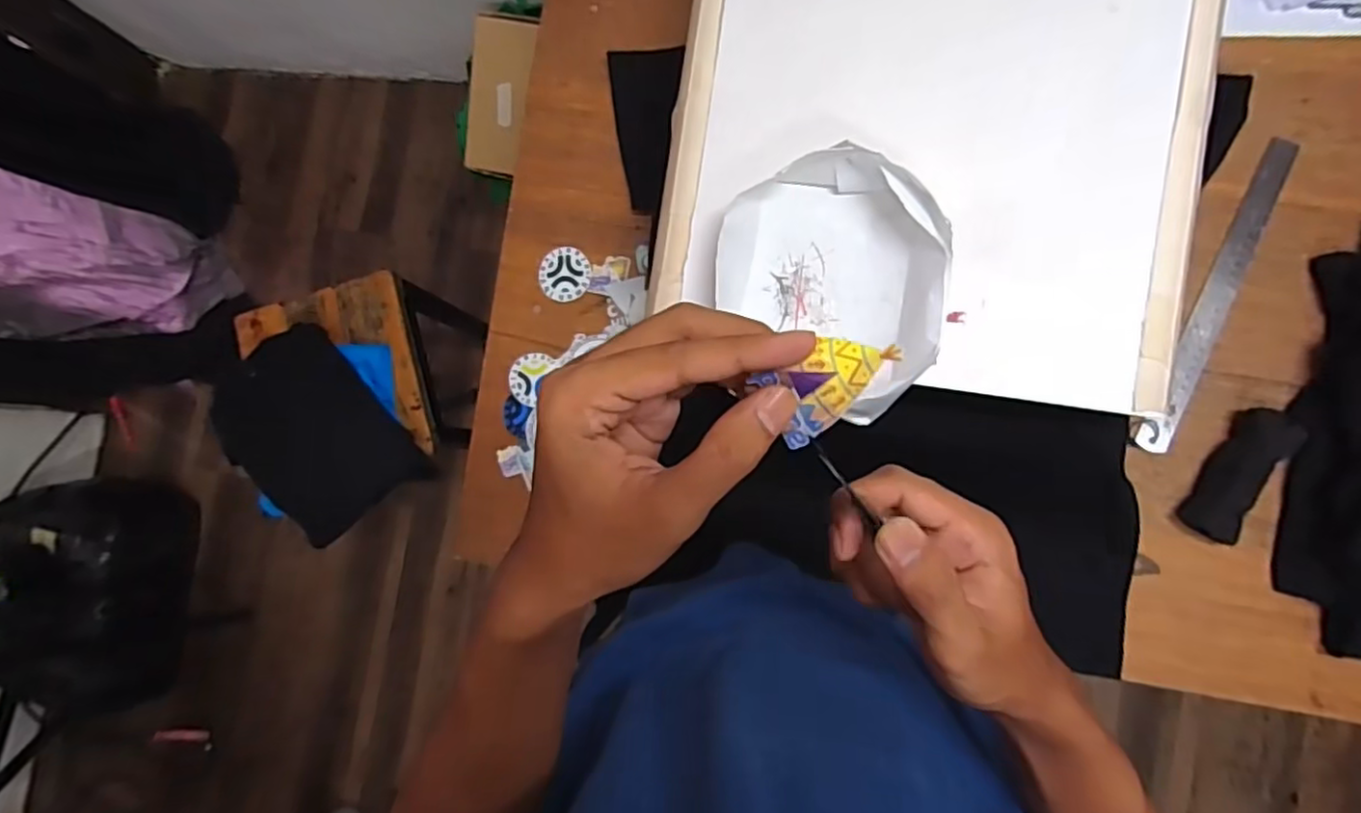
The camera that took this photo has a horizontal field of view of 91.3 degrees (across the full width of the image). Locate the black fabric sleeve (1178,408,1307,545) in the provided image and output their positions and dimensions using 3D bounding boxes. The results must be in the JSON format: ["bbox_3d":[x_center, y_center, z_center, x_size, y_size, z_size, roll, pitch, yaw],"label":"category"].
[{"bbox_3d":[0.517,0.063,0.612,0.050,0.029,0.125,32,92,8],"label":"black fabric sleeve"}]

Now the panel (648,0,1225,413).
[{"bbox_3d":[0.199,-0.269,0.520,0.392,0.021,0.495,7,89,8],"label":"panel"}]

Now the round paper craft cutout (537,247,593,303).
[{"bbox_3d":[-0.125,-0.143,0.720,0.055,0.007,0.058,0,88,8],"label":"round paper craft cutout"}]

